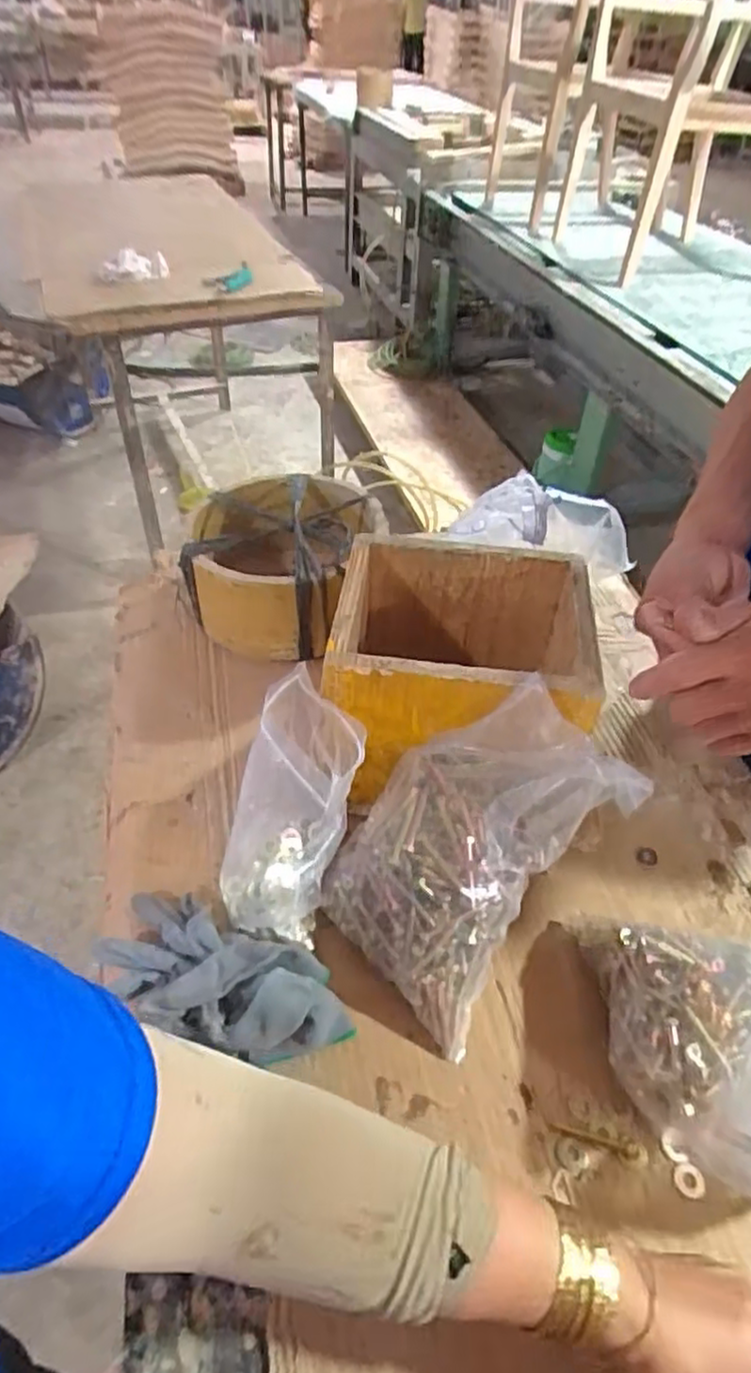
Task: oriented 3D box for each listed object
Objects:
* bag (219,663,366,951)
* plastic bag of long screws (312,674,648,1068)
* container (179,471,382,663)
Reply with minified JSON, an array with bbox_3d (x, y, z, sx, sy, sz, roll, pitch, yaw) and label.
[{"bbox_3d":[-0.061,0.094,0.521,0.085,0.184,0.085,14,19,10],"label":"bag"},{"bbox_3d":[0.070,0.111,0.522,0.156,0.138,0.209,33,52,26],"label":"plastic bag of long screws"},{"bbox_3d":[-0.107,-0.144,0.801,0.199,0.112,0.223,14,46,11],"label":"container"}]

